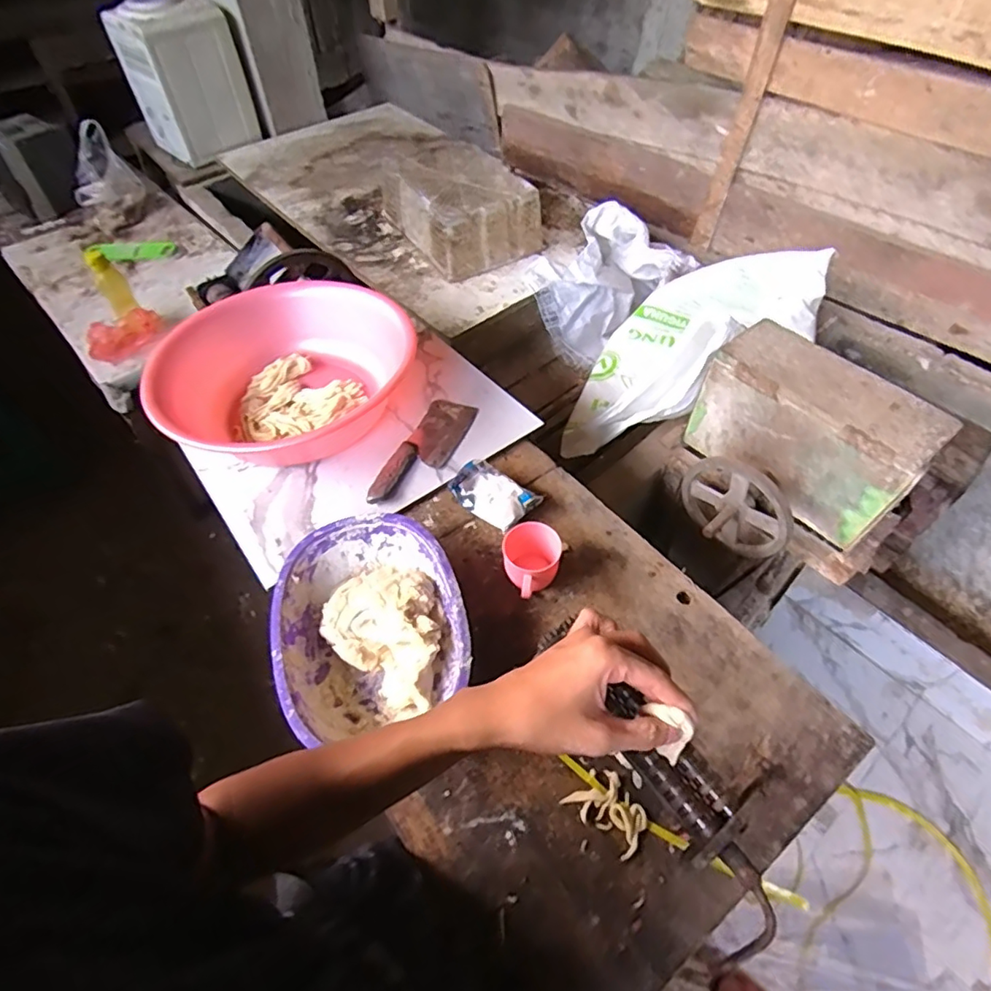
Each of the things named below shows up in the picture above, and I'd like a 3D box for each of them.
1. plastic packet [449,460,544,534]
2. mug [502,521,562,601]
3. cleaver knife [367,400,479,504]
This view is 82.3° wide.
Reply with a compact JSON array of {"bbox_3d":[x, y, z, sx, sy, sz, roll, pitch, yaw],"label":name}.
[{"bbox_3d":[-0.005,-0.004,0.842,0.129,0.036,0.081,38,60,23],"label":"plastic packet"},{"bbox_3d":[0.045,0.092,0.743,0.075,0.077,0.088,6,53,2],"label":"mug"},{"bbox_3d":[-0.111,-0.072,0.899,0.080,0.018,0.241,19,54,12],"label":"cleaver knife"}]

